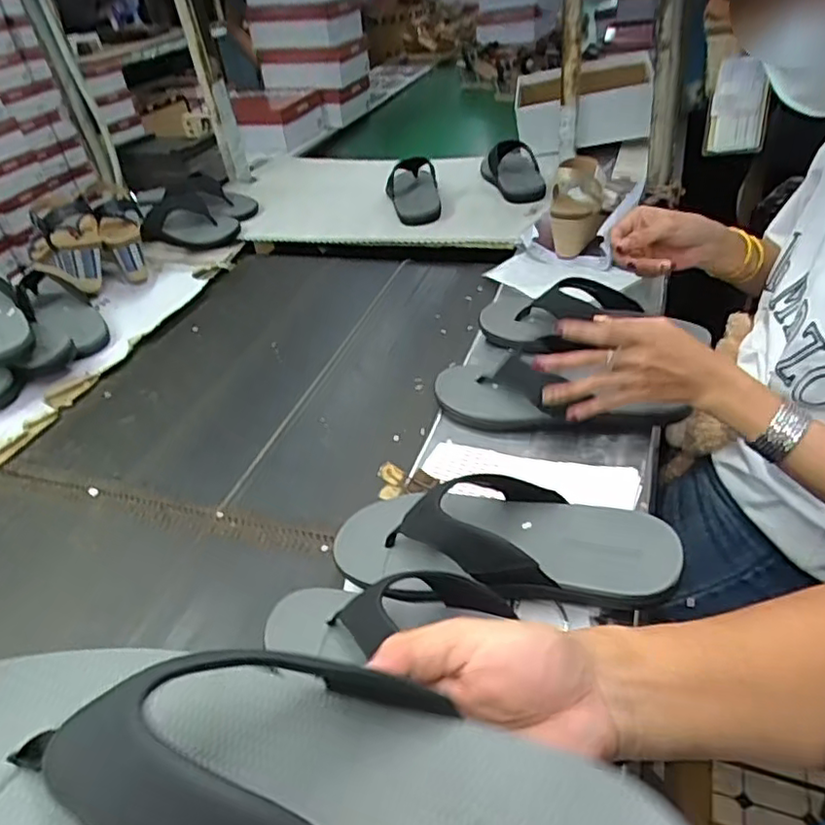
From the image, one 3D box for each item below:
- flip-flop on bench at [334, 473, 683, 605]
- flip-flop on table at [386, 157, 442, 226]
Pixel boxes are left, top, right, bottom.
[{"bbox_3d":[0.068,0.108,0.528,0.284,0.089,0.101,2,39,14],"label":"flip-flop on bench"},{"bbox_3d":[0.001,-0.448,1.255,0.099,0.056,0.249,-7,38,4],"label":"flip-flop on table"}]

